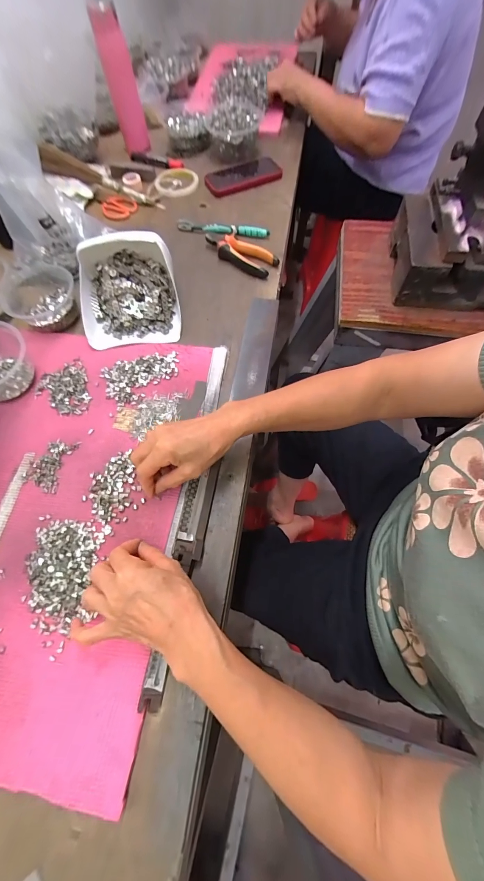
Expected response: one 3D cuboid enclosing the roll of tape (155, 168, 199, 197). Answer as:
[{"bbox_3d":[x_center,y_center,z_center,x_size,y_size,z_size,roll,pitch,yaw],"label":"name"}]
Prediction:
[{"bbox_3d":[-0.149,-0.588,0.699,0.098,0.014,0.109,-7,66,-3],"label":"roll of tape"}]

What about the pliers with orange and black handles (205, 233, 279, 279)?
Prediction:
[{"bbox_3d":[0.001,-0.360,0.582,0.148,0.024,0.062,42,72,17],"label":"pliers with orange and black handles"}]

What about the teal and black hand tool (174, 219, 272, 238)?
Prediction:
[{"bbox_3d":[-0.039,-0.422,0.612,0.185,0.015,0.013,10,66,5],"label":"teal and black hand tool"}]

